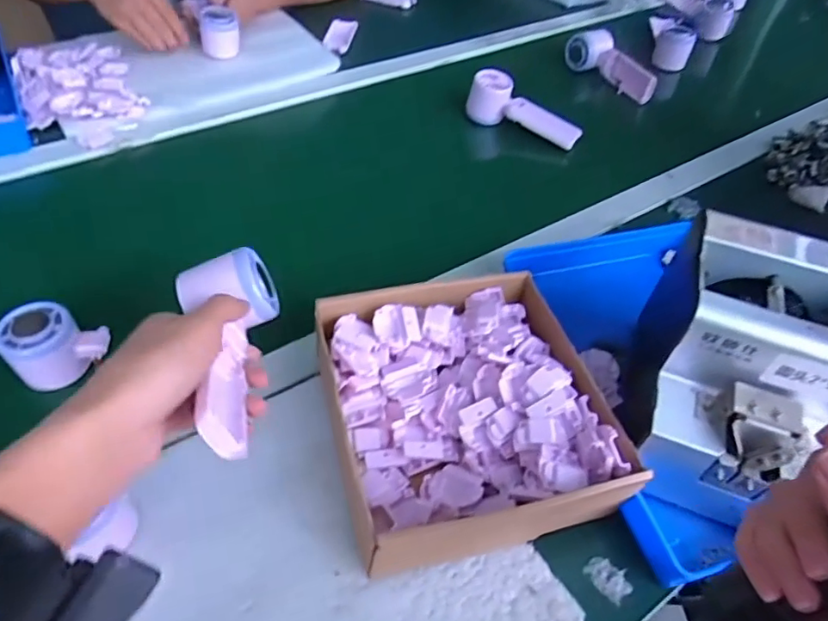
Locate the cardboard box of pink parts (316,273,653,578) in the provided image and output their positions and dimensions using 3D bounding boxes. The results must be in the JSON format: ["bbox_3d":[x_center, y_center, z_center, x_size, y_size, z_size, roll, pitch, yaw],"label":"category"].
[{"bbox_3d":[0.034,0.073,0.438,0.192,0.065,0.209,-11,51,-13],"label":"cardboard box of pink parts"}]

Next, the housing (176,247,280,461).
[{"bbox_3d":[-0.124,0.021,0.364,0.062,0.049,0.160,-6,50,-9],"label":"housing"}]

